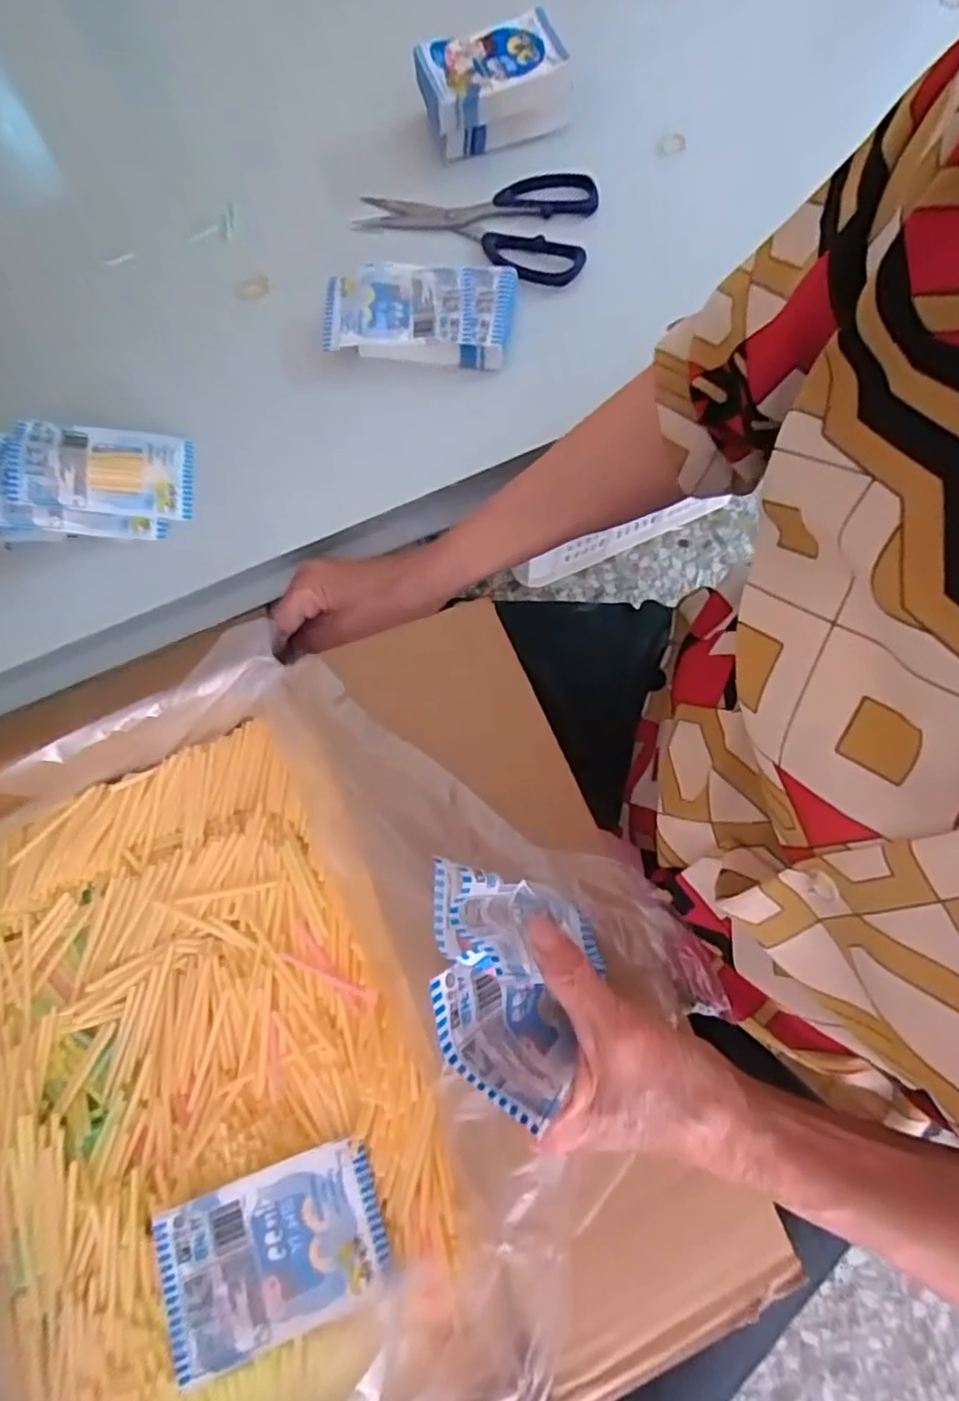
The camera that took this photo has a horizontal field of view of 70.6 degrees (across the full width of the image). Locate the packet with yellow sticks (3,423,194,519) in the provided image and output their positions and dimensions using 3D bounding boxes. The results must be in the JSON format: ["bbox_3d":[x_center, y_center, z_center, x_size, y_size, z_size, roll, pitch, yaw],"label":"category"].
[{"bbox_3d":[-0.244,-0.150,0.440,0.106,0.013,0.062,0,73,-25],"label":"packet with yellow sticks"}]

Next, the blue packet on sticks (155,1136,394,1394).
[{"bbox_3d":[-0.099,0.268,0.330,0.101,0.016,0.067,-19,73,-4],"label":"blue packet on sticks"}]

